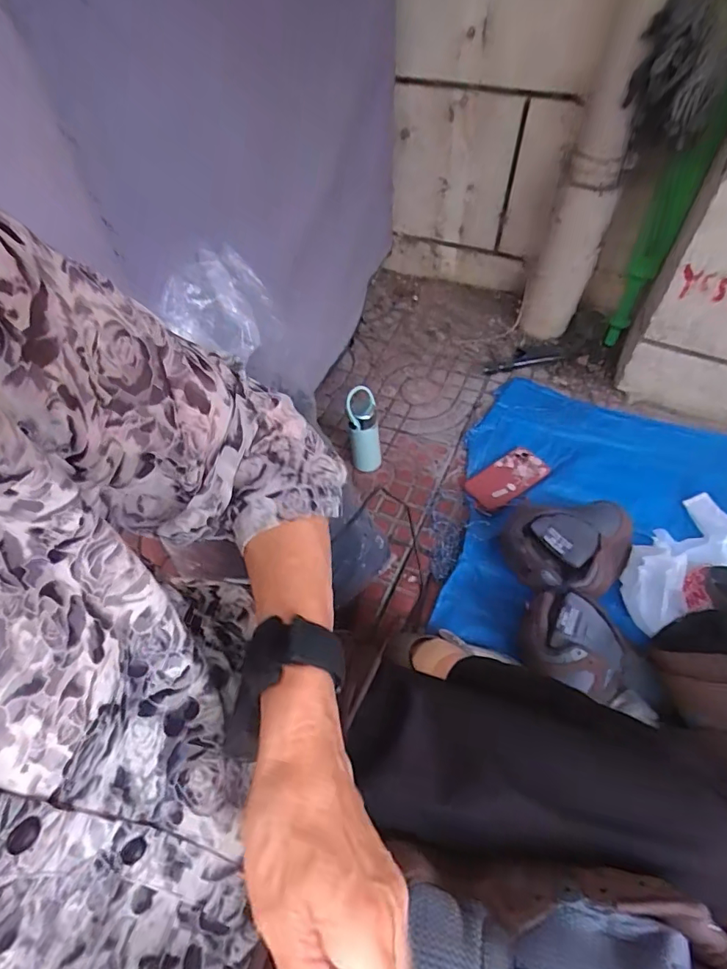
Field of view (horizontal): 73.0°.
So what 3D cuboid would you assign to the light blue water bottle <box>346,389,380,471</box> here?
[{"bbox_3d":[0.000,-0.097,0.923,0.060,0.178,0.069,-4,52,-4],"label":"light blue water bottle"}]

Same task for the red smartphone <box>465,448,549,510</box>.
[{"bbox_3d":[0.272,-0.013,0.927,0.162,0.015,0.083,-27,57,-19],"label":"red smartphone"}]

